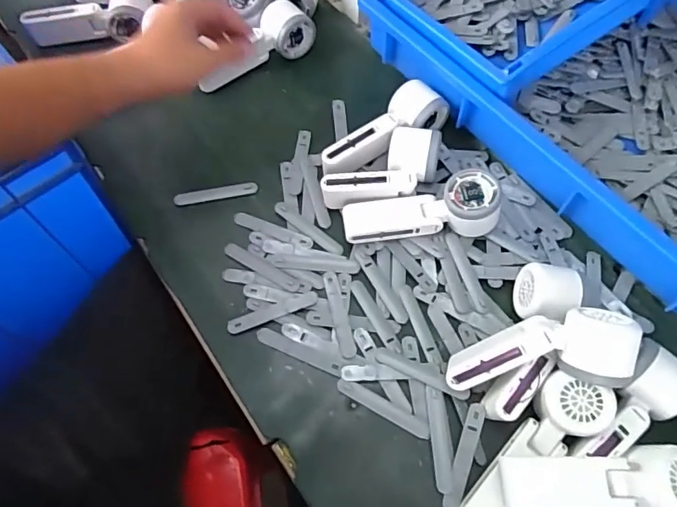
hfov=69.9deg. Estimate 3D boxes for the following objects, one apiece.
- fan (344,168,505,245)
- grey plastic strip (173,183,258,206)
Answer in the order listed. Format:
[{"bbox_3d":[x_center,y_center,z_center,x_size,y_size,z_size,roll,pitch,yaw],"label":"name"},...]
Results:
[{"bbox_3d":[0.092,-0.042,0.537,0.167,0.049,0.061,-10,61,9],"label":"fan"},{"bbox_3d":[-0.145,-0.072,0.573,0.097,0.004,0.016,-9,64,-5],"label":"grey plastic strip"}]

